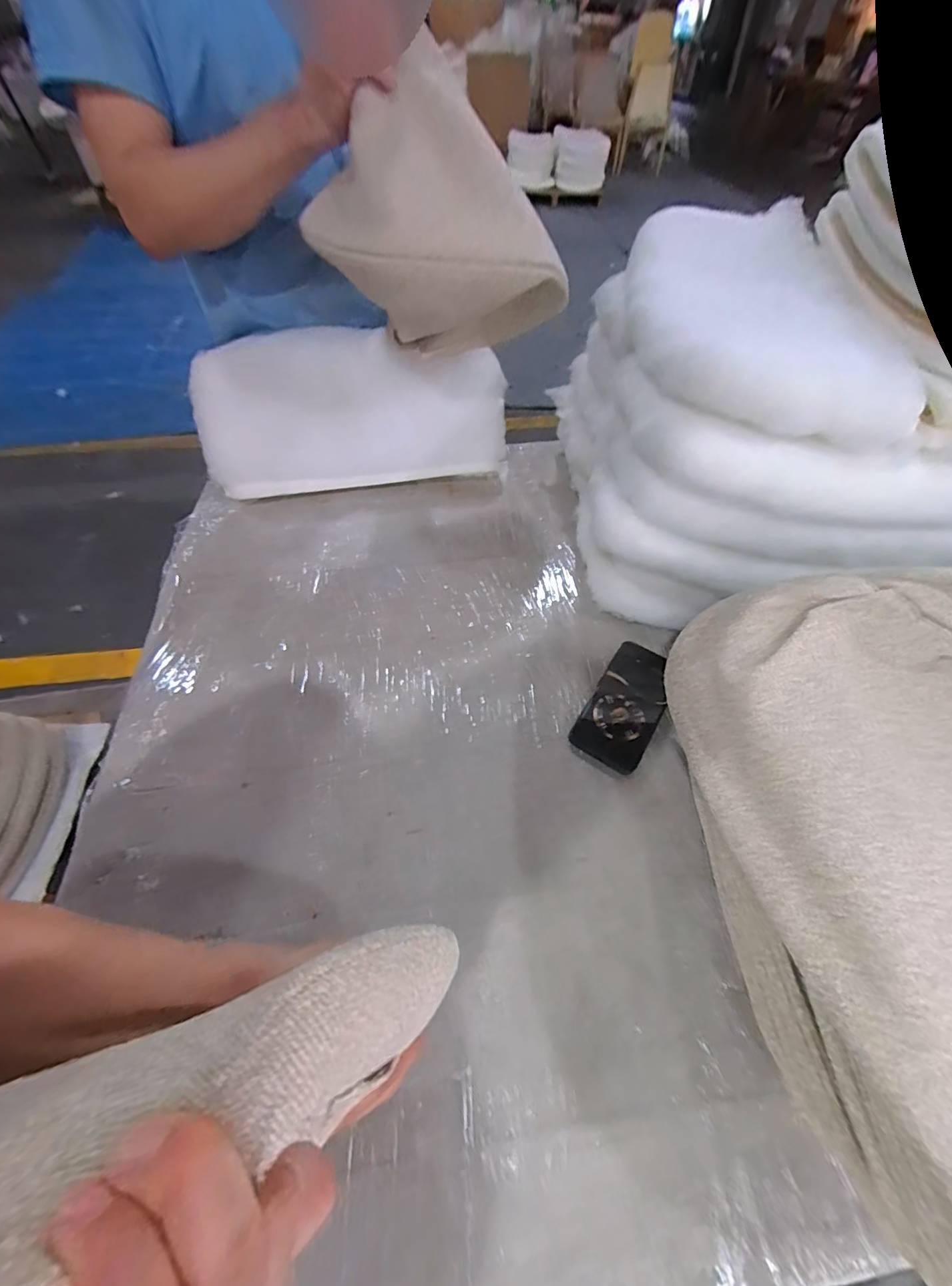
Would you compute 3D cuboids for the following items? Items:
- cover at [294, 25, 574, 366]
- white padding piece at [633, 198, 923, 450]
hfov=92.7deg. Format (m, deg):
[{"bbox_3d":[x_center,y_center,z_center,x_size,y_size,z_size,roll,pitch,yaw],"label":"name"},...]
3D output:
[{"bbox_3d":[-0.034,-0.463,0.526,0.294,0.251,0.114,-21,58,-14],"label":"cover"},{"bbox_3d":[0.280,-0.372,0.484,0.220,0.074,0.435,5,55,3],"label":"white padding piece"}]

